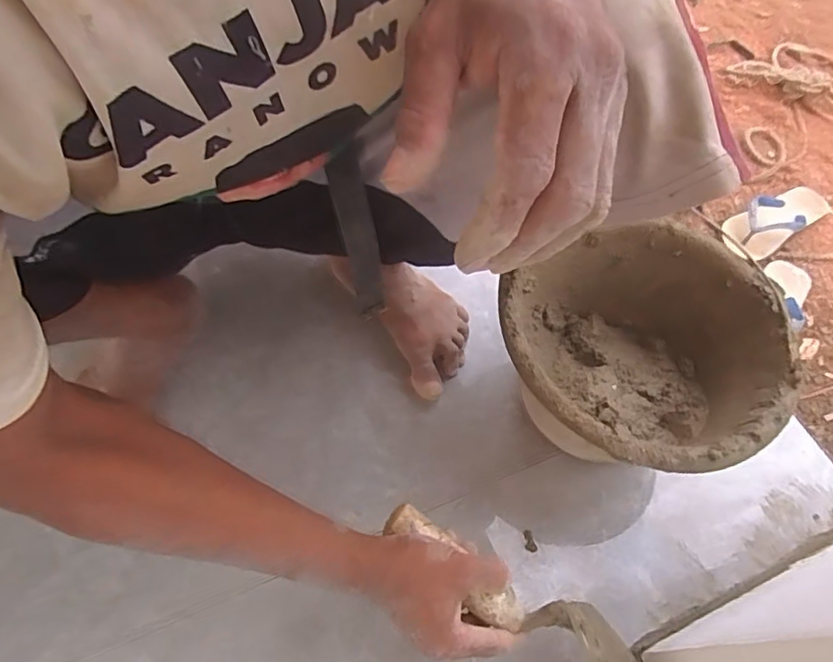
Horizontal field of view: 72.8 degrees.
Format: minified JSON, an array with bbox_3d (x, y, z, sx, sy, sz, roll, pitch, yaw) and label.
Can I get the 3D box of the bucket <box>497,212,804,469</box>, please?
[{"bbox_3d":[0.203,0.037,0.565,0.239,0.169,0.244,36,64,17],"label":"bucket"}]

